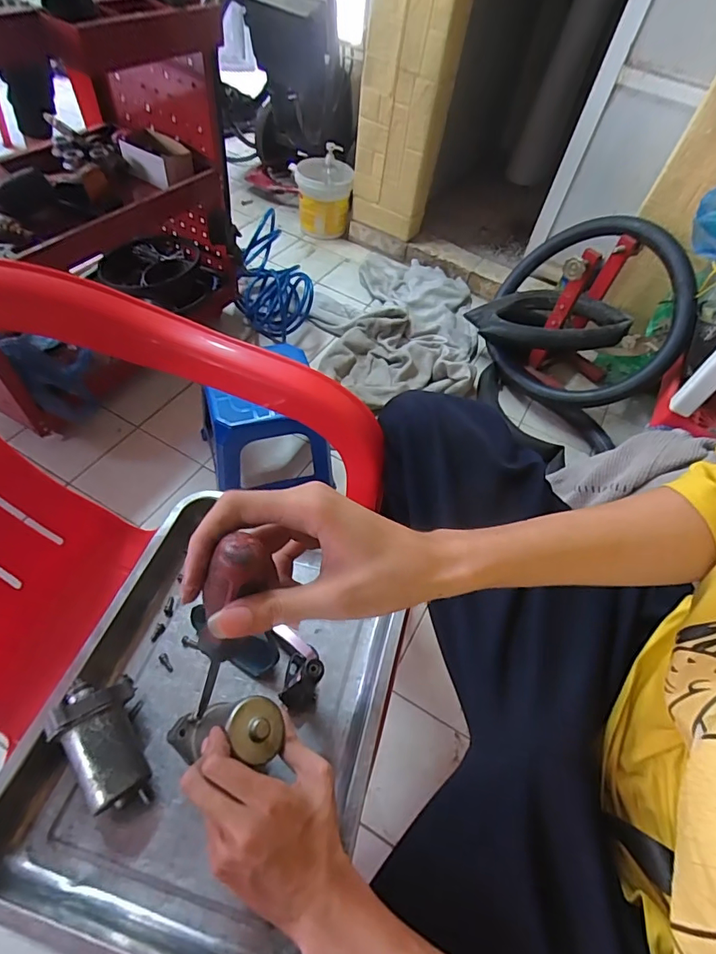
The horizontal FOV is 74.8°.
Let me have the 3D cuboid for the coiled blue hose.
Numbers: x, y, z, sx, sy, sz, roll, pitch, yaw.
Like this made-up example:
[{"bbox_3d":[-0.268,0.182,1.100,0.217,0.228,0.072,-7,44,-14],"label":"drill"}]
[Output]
[{"bbox_3d":[-0.245,-0.571,1.359,0.220,0.241,0.275,-6,55,-10],"label":"coiled blue hose"}]

